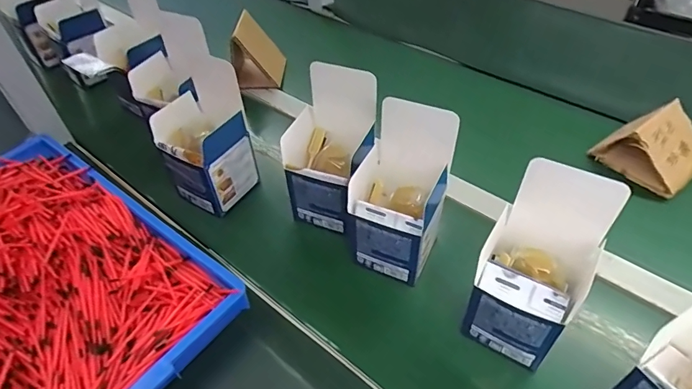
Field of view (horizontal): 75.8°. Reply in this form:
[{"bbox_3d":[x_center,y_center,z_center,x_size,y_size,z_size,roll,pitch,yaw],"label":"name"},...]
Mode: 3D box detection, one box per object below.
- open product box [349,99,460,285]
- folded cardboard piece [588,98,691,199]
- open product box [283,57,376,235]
[{"bbox_3d":[0.056,0.000,0.476,0.086,0.174,0.085,20,50,23],"label":"open product box"},{"bbox_3d":[0.410,-0.068,0.591,0.084,0.075,0.114,-30,51,-23],"label":"folded cardboard piece"},{"bbox_3d":[-0.015,-0.054,0.532,0.095,0.173,0.103,17,49,20],"label":"open product box"}]

